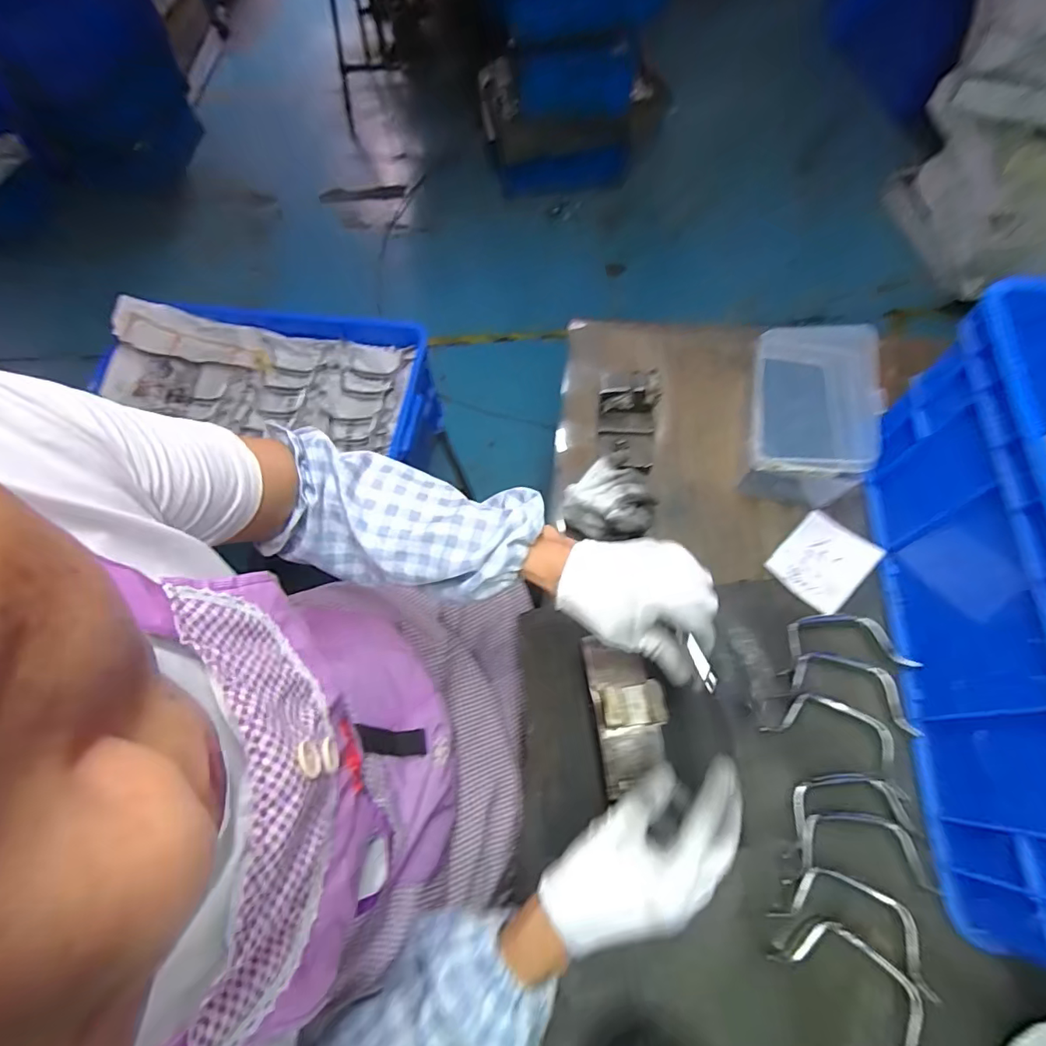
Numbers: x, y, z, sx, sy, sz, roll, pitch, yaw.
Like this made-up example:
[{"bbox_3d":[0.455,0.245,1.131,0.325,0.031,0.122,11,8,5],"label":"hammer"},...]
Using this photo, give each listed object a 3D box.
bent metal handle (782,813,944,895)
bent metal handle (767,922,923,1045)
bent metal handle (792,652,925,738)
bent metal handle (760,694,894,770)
[{"bbox_3d":[0.279,0.276,0.437,0.118,0.008,0.054,2,67,2],"label":"bent metal handle"},{"bbox_3d":[0.262,0.356,0.397,0.120,0.010,0.058,35,72,15],"label":"bent metal handle"},{"bbox_3d":[0.310,0.152,0.487,0.114,0.026,0.054,18,68,9],"label":"bent metal handle"},{"bbox_3d":[0.281,0.184,0.473,0.109,0.025,0.046,17,68,8],"label":"bent metal handle"}]

